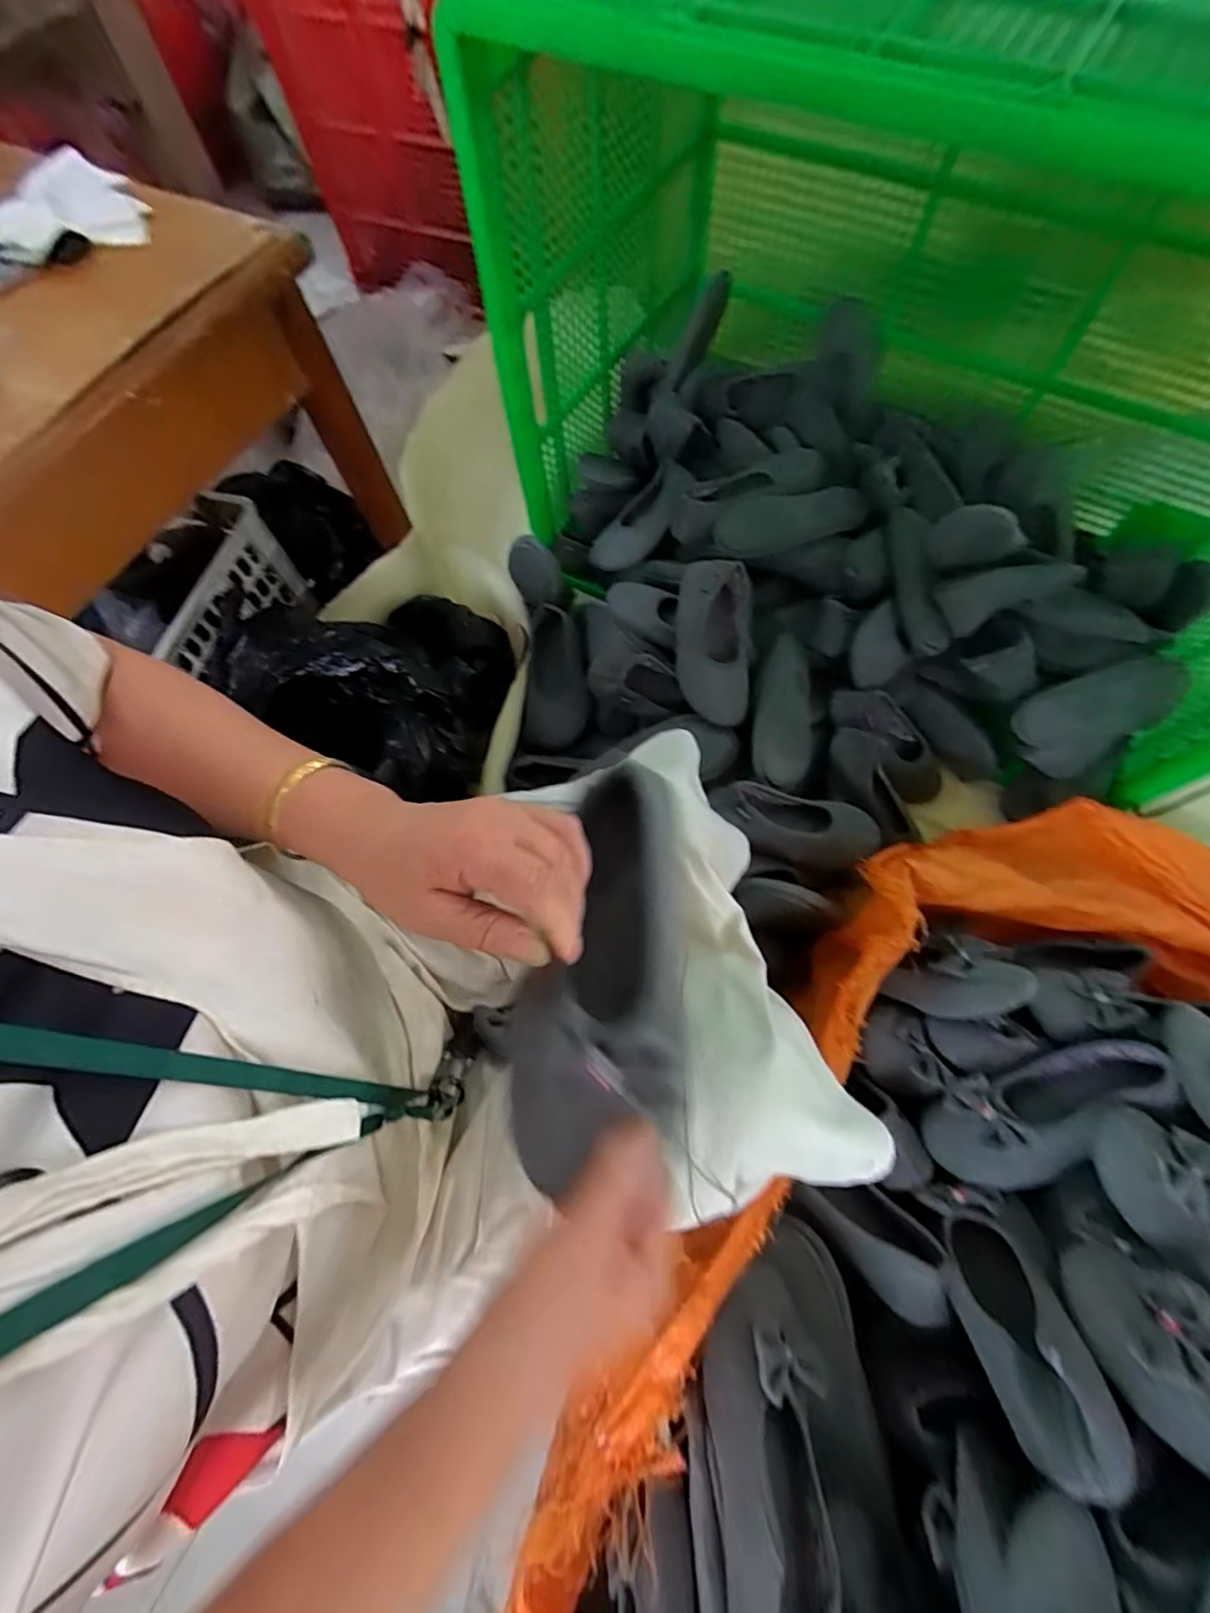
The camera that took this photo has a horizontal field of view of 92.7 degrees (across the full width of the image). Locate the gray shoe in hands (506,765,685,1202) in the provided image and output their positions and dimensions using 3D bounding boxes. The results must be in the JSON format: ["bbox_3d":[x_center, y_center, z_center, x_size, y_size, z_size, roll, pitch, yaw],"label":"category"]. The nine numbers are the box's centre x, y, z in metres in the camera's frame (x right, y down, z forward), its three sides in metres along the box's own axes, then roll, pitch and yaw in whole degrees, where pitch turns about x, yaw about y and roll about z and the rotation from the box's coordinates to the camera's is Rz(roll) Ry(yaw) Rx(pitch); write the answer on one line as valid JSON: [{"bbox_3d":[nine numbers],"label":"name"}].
[{"bbox_3d":[0.006,0.077,0.316,0.085,0.048,0.219,9,55,6],"label":"gray shoe in hands"}]

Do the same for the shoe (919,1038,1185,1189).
[{"bbox_3d":[0.430,0.297,0.569,0.228,0.074,0.083,-26,87,2],"label":"shoe"}]

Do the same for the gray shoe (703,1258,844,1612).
[{"bbox_3d":[0.123,0.487,0.419,0.092,0.062,0.236,0,55,3],"label":"gray shoe"}]

